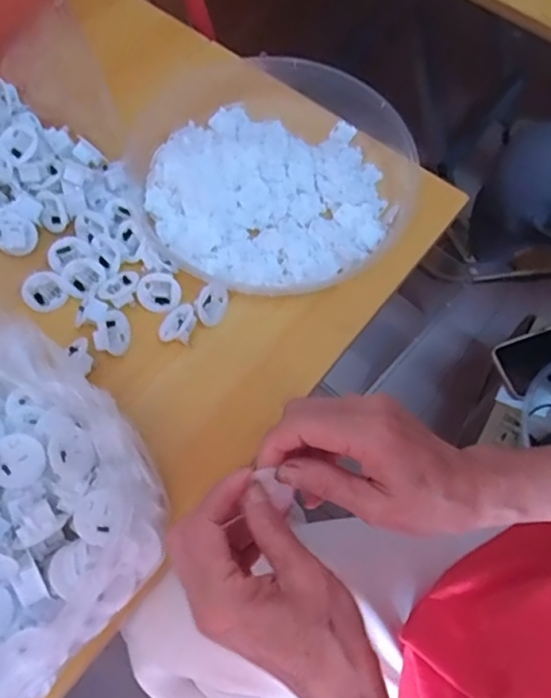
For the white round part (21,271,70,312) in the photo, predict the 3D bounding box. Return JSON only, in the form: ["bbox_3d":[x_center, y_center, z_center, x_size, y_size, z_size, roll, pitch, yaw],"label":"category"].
[{"bbox_3d":[-0.177,-0.045,0.447,0.030,0.032,0.015,-58,35,2],"label":"white round part"}]

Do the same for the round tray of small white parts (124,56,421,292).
[{"bbox_3d":[-0.007,-0.151,0.498,0.237,0.034,0.222,1,67,-1],"label":"round tray of small white parts"}]

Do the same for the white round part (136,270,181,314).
[{"bbox_3d":[-0.089,-0.044,0.450,0.031,0.014,0.031,-2,106,-7],"label":"white round part"}]

